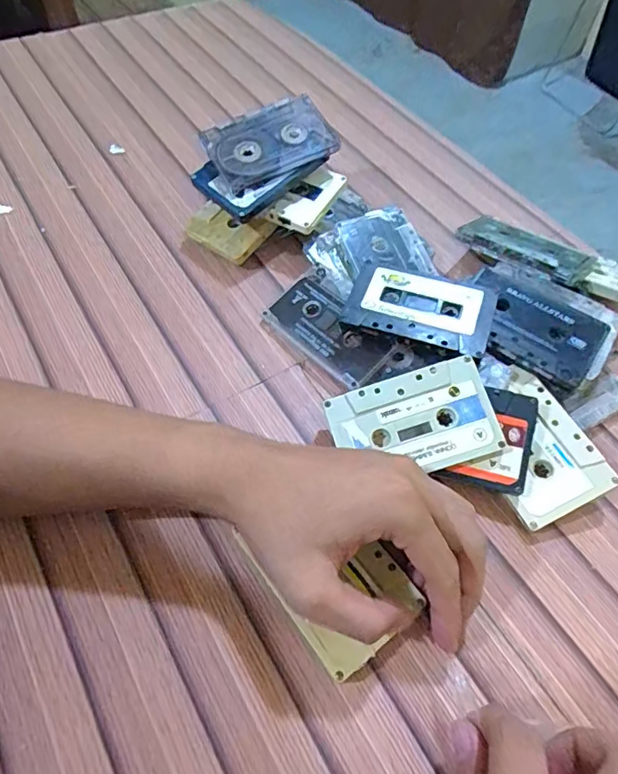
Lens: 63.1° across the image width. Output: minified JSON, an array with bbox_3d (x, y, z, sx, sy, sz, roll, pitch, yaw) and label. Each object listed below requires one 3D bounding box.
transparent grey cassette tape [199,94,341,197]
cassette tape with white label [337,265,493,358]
[{"bbox_3d":[-0.031,-0.200,0.413,0.104,0.012,0.063,-25,76,-9],"label":"transparent grey cassette tape"},{"bbox_3d":[0.078,-0.056,0.354,0.099,0.007,0.061,17,59,13],"label":"cassette tape with white label"}]

